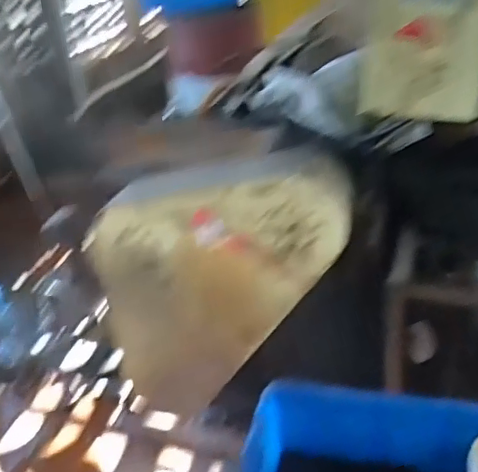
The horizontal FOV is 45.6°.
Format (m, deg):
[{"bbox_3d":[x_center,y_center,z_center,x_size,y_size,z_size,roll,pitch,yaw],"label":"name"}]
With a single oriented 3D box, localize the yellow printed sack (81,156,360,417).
[{"bbox_3d":[-0.043,0.142,1.380,0.584,0.693,0.141,5,31,14],"label":"yellow printed sack"}]

